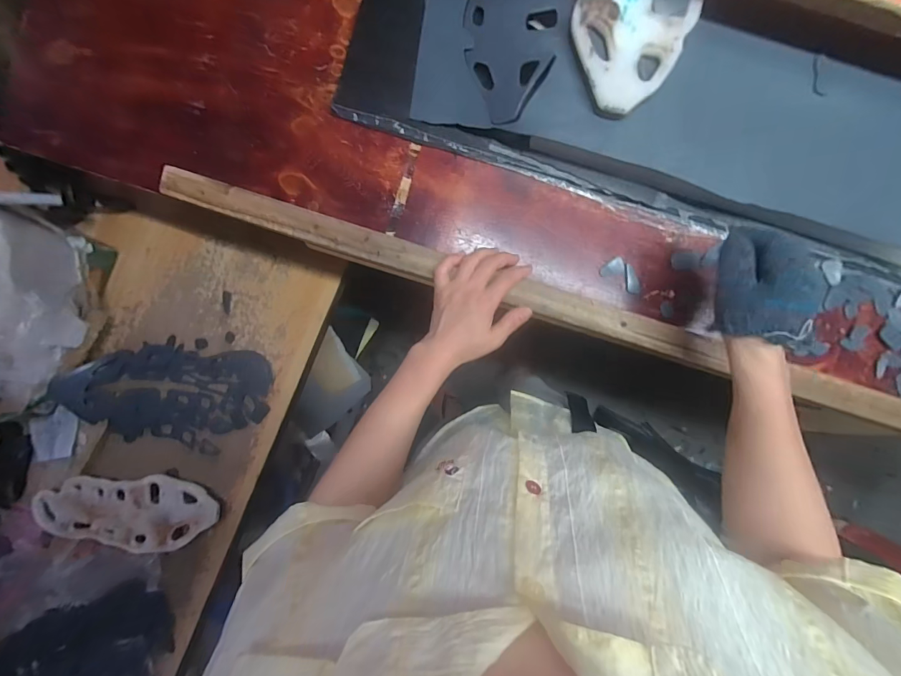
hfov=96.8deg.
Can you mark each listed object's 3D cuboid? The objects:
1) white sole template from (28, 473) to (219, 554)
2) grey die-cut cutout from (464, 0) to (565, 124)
[{"bbox_3d":[-0.505,0.274,0.620,0.284,0.014,0.110,-2,86,3],"label":"white sole template"},{"bbox_3d":[0.060,-0.313,0.430,0.104,0.011,0.159,11,91,22],"label":"grey die-cut cutout"}]

